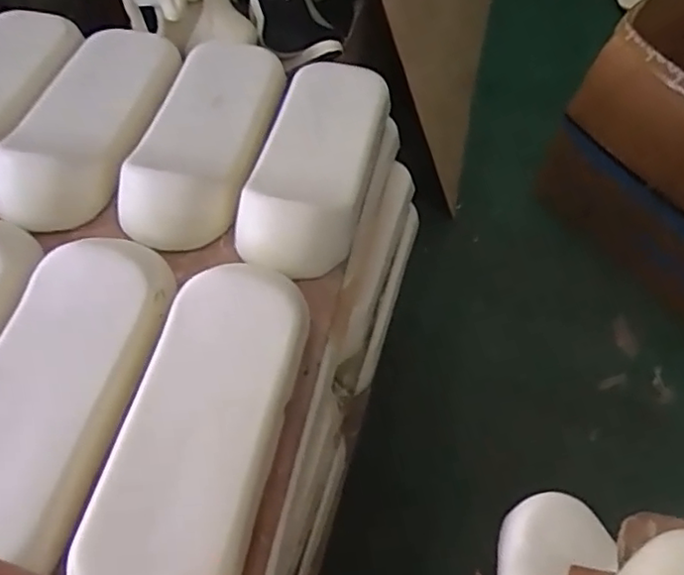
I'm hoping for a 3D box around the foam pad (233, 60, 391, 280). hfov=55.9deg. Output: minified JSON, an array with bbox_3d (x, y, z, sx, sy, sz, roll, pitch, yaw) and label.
[{"bbox_3d":[-0.033,-0.214,0.989,0.164,0.095,0.410,11,58,5],"label":"foam pad"}]

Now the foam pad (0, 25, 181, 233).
[{"bbox_3d":[-0.384,-0.271,0.980,0.176,0.074,0.411,9,57,4],"label":"foam pad"}]

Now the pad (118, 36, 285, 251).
[{"bbox_3d":[-0.205,-0.244,0.981,0.166,0.066,0.438,9,57,3],"label":"pad"}]

